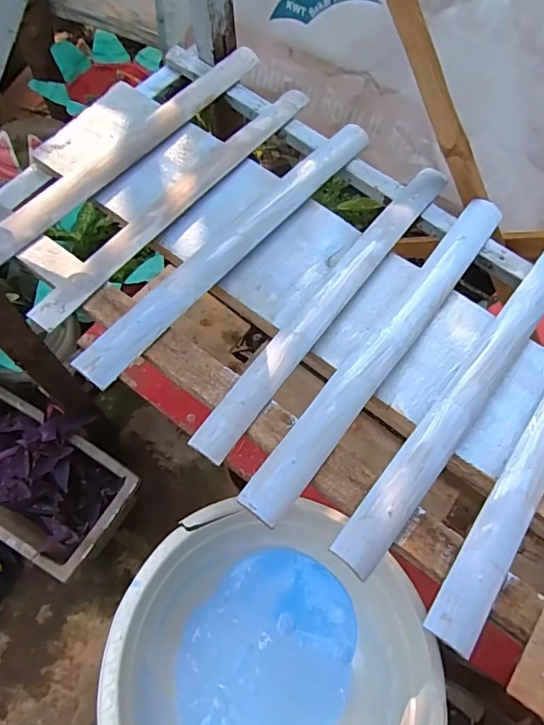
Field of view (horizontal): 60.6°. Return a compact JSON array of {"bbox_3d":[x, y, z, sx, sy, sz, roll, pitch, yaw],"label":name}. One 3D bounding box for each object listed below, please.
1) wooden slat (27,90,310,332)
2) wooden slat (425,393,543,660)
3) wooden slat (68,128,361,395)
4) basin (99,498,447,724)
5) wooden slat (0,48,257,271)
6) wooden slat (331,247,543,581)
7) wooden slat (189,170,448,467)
[{"bbox_3d":[-0.109,-0.215,0.569,0.053,0.012,0.460,36,70,13],"label":"wooden slat"},{"bbox_3d":[0.279,0.065,0.466,0.043,0.033,0.456,35,70,13],"label":"wooden slat"},{"bbox_3d":[-0.039,-0.153,0.543,0.059,0.018,0.463,37,71,13],"label":"wooden slat"},{"bbox_3d":[-0.004,0.300,0.465,0.304,0.125,0.304,7,46,-8],"label":"basin"},{"bbox_3d":[-0.194,-0.265,0.587,0.048,0.019,0.505,37,71,13],"label":"wooden slat"},{"bbox_3d":[0.214,0.013,0.470,0.044,0.017,0.458,37,71,13],"label":"wooden slat"},{"bbox_3d":[0.070,-0.079,0.521,0.041,0.024,0.456,35,70,12],"label":"wooden slat"}]

